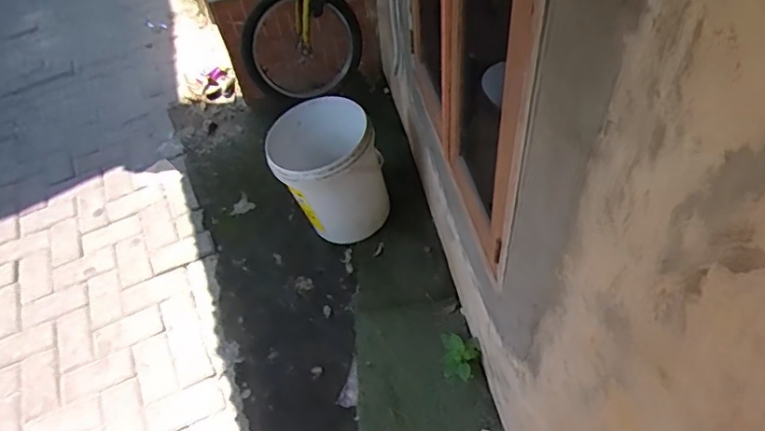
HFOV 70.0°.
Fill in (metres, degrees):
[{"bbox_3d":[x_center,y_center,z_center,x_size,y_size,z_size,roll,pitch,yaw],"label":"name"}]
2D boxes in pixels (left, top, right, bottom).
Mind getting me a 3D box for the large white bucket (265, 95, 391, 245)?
[{"bbox_3d":[-0.169,-0.136,1.703,0.305,0.337,0.320,-3,51,4],"label":"large white bucket"}]

